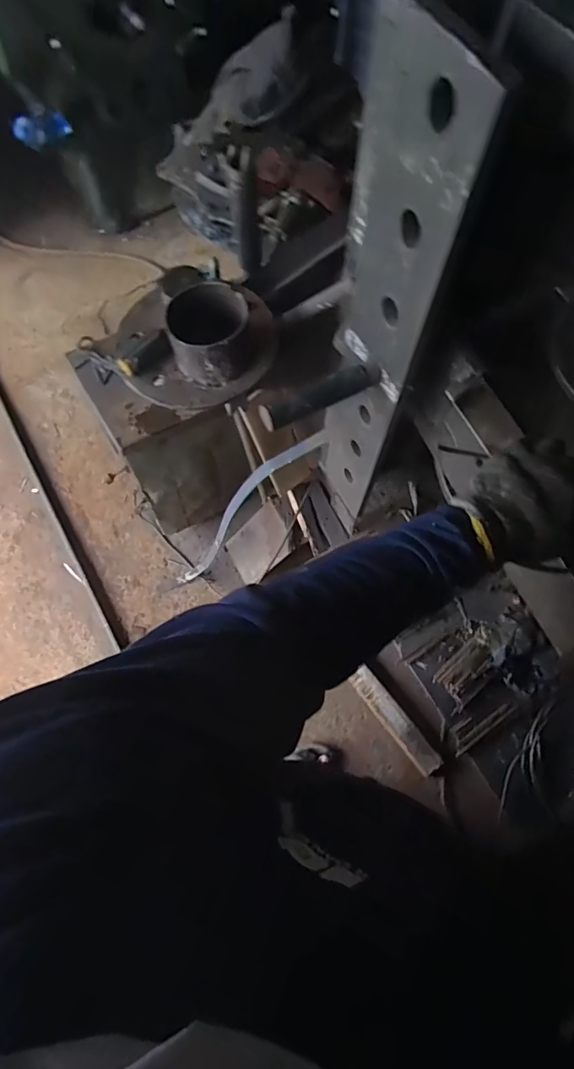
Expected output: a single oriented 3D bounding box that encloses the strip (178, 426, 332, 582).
[{"bbox_3d":[-0.123,-0.040,1.204,0.119,0.689,0.039,-4,64,-32],"label":"strip"}]

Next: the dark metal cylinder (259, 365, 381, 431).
[{"bbox_3d":[0.043,-0.172,0.595,0.161,0.034,0.033,-25,70,-10],"label":"dark metal cylinder"}]

